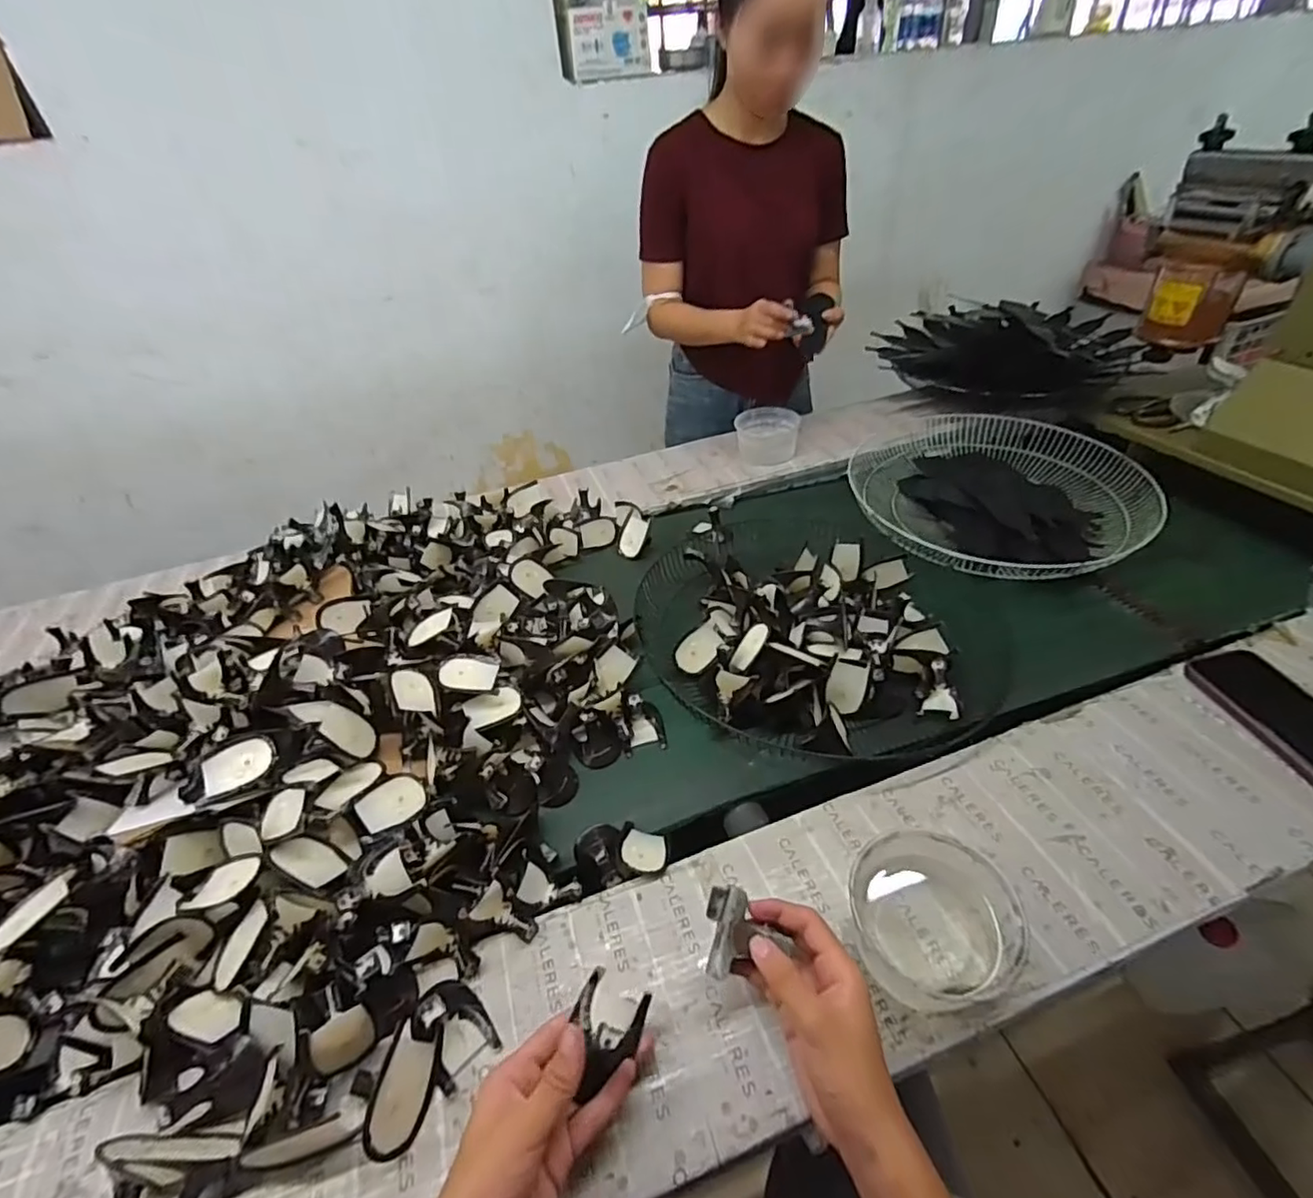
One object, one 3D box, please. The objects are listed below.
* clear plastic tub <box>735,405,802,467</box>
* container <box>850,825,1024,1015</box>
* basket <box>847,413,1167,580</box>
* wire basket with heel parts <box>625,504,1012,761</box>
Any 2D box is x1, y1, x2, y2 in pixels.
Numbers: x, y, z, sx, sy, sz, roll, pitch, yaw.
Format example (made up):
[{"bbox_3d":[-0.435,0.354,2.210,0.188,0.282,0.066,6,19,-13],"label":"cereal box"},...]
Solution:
[{"bbox_3d":[0.207,-0.304,1.134,0.115,0.070,0.092,5,42,13],"label":"clear plastic tub"},{"bbox_3d":[0.205,0.245,0.457,0.113,0.060,0.113,-4,41,3],"label":"container"},{"bbox_3d":[0.546,-0.170,1.000,0.432,0.076,0.445,-1,41,6],"label":"basket"},{"bbox_3d":[0.202,0.016,0.782,0.433,0.080,0.447,12,44,21],"label":"wire basket with heel parts"}]

